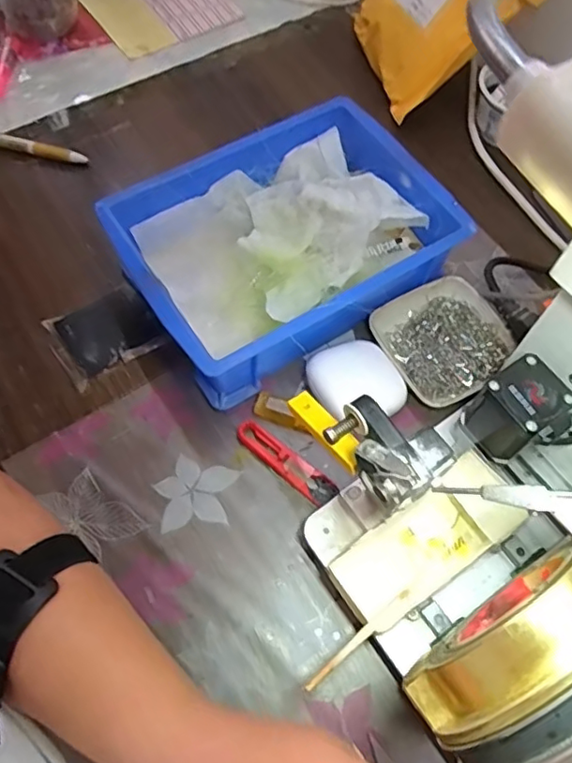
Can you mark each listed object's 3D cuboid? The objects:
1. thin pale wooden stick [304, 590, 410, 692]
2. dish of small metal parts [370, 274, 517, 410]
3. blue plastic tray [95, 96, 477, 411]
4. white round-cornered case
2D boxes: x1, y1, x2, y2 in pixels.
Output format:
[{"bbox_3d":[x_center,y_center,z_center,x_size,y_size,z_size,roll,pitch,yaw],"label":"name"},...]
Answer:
[{"bbox_3d":[0.044,0.149,0.345,0.085,0.008,0.006,-31,65,-30],"label":"thin pale wooden stick"},{"bbox_3d":[0.127,-0.035,0.473,0.100,0.016,0.095,-32,69,-16],"label":"dish of small metal parts"},{"bbox_3d":[0.001,-0.112,0.484,0.248,0.071,0.179,-31,69,-15],"label":"blue plastic tray"},{"bbox_3d":[0.052,0.001,0.444,0.063,0.024,0.064,-21,66,-11],"label":"white round-cornered case"}]

